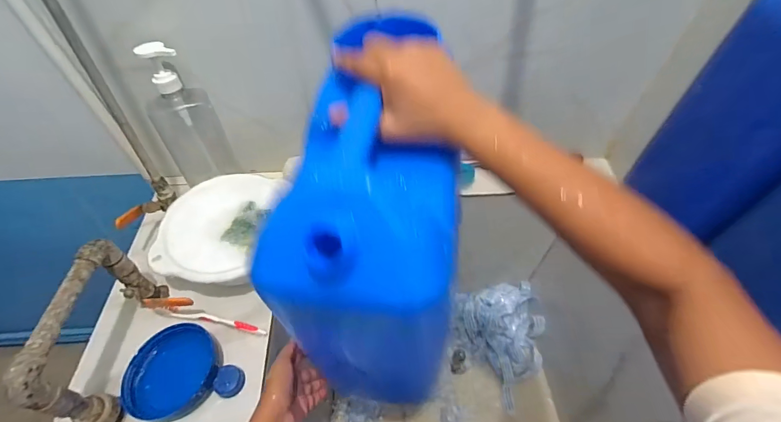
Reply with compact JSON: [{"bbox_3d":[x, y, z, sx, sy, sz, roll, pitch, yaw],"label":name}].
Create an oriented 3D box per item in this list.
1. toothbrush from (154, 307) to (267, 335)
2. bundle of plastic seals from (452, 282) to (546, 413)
[{"bbox_3d":[-0.275,0.165,0.562,0.179,0.011,0.015,9,53,8],"label":"toothbrush"},{"bbox_3d":[0.283,0.323,0.930,0.209,0.093,0.268,-6,52,-4],"label":"bundle of plastic seals"}]

